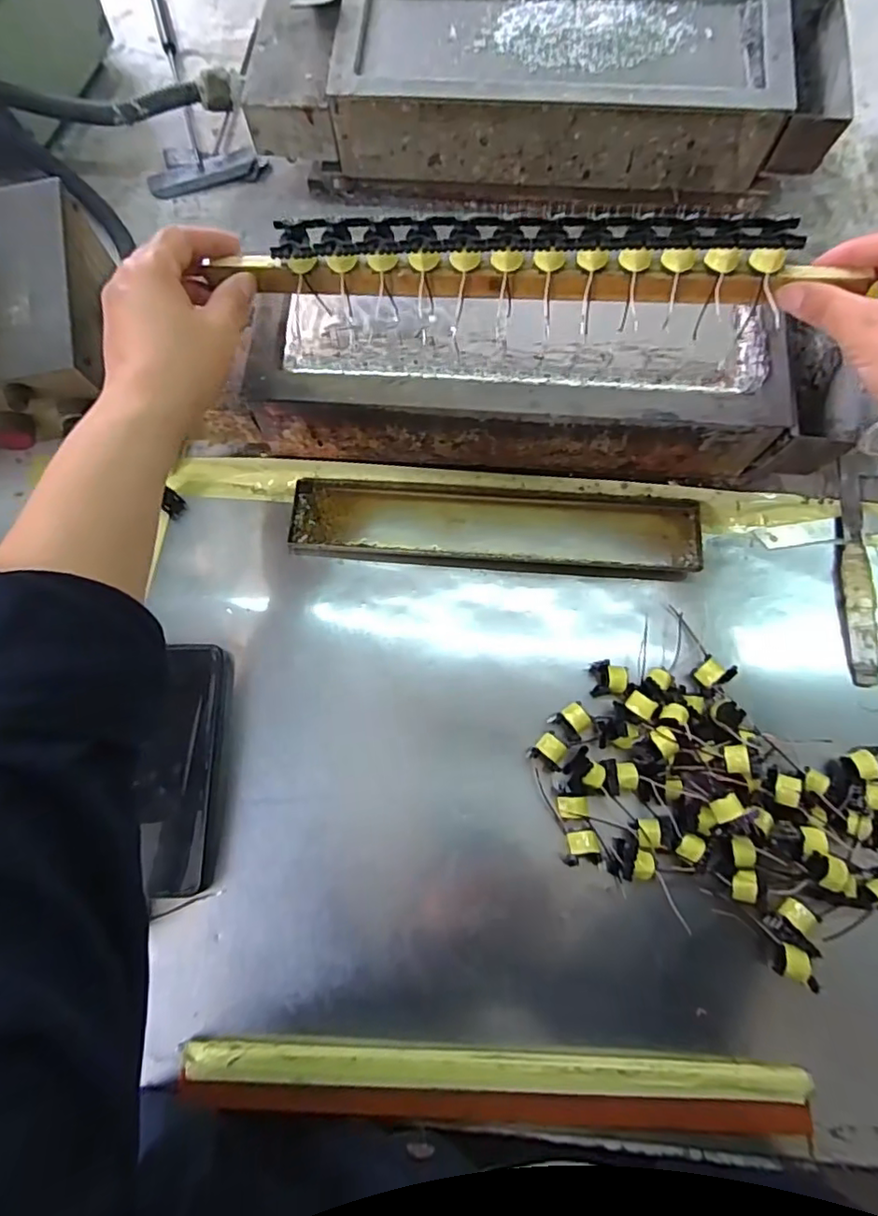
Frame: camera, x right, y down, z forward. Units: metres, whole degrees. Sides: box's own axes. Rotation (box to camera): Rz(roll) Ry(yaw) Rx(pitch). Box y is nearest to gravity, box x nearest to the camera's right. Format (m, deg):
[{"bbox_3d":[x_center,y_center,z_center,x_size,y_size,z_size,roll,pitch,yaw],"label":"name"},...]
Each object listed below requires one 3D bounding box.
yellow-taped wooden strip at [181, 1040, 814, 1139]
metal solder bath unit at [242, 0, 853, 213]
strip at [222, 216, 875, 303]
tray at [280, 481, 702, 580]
[{"bbox_3d":[0.030,0.281,0.344,0.352,0.018,0.037,2,78,2],"label":"yellow-taped wooden strip"},{"bbox_3d":[0.076,-0.421,0.488,0.460,0.099,0.137,4,78,2],"label":"metal solder bath unit"},{"bbox_3d":[0.053,-0.192,0.323,0.332,0.036,0.025,2,76,3],"label":"strip"},{"bbox_3d":[0.040,-0.061,0.440,0.297,0.012,0.058,4,78,2],"label":"tray"}]

